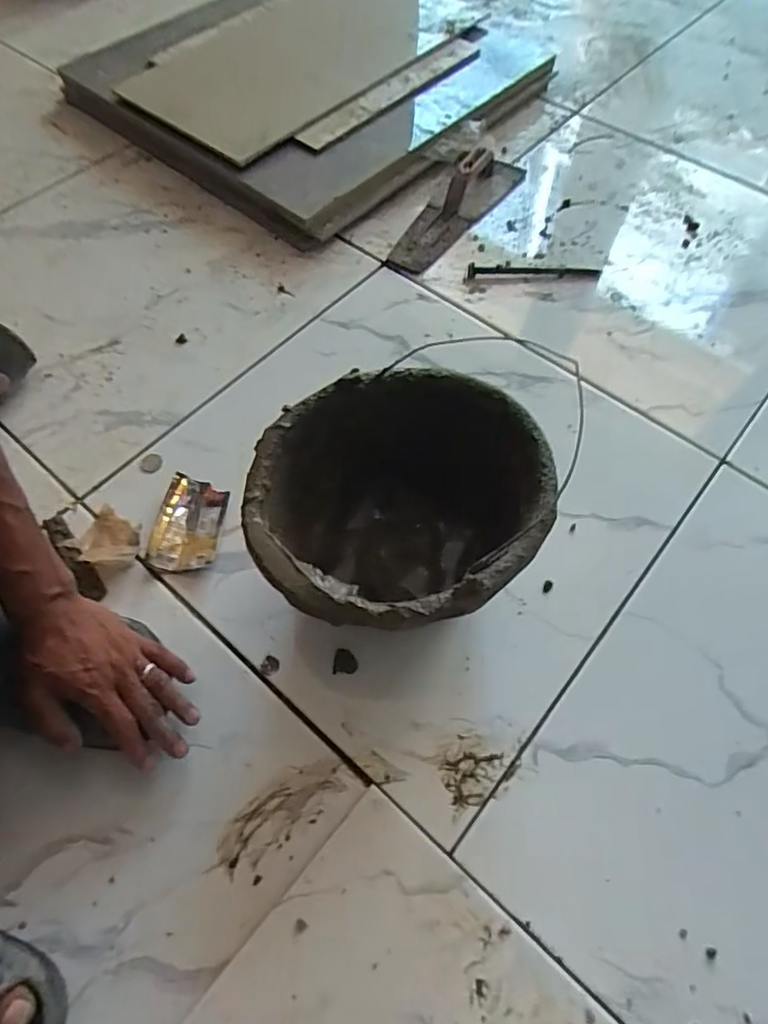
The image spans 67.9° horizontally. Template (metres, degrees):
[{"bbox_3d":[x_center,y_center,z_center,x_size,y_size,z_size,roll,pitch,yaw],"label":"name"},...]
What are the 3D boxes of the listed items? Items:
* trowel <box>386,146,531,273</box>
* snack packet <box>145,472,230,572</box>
[{"bbox_3d":[0.106,-0.462,0.844,0.091,0.046,0.303,35,67,17],"label":"trowel"},{"bbox_3d":[-0.198,0.010,0.586,0.062,0.024,0.101,6,62,3],"label":"snack packet"}]

